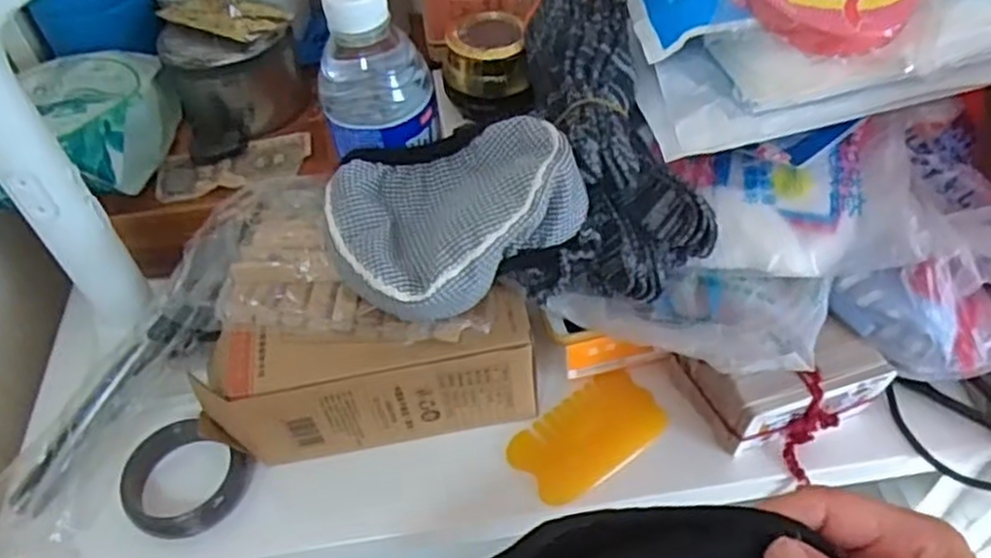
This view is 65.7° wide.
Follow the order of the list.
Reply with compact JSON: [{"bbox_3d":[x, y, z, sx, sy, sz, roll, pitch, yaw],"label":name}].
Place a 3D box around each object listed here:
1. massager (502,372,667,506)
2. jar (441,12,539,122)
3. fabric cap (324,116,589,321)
[{"bbox_3d":[0.055,0.093,0.458,0.092,0.013,0.050,-30,53,-19],"label":"massager"},{"bbox_3d":[-0.006,-0.135,0.498,0.054,0.053,0.056,-3,49,3],"label":"jar"},{"bbox_3d":[-0.025,-0.041,0.386,0.120,0.042,0.101,-33,54,-21],"label":"fabric cap"}]

